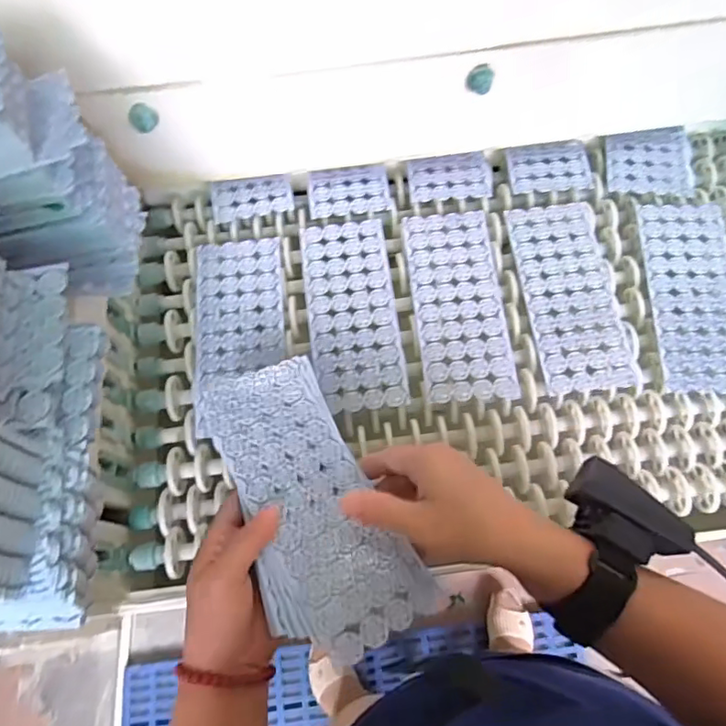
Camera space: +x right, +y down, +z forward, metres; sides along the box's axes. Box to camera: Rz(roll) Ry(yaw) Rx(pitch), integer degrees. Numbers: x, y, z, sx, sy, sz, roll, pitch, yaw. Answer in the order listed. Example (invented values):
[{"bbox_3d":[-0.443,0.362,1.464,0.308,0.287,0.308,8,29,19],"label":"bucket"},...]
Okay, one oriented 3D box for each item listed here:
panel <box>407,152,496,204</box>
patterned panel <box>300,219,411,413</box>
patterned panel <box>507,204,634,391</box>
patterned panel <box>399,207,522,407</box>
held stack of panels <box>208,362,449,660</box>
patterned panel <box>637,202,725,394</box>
[{"bbox_3d":[0.093,-0.199,0.600,0.087,0.009,0.056,-3,69,-1],"label":"panel"},{"bbox_3d":[-0.011,-0.051,0.540,0.084,0.005,0.200,-6,69,-3],"label":"patterned panel"},{"bbox_3d":[0.200,-0.069,0.542,0.085,0.007,0.197,-5,69,-2],"label":"patterned panel"},{"bbox_3d":[0.092,-0.060,0.541,0.085,0.005,0.200,-5,69,-2],"label":"patterned panel"},{"bbox_3d":[-0.043,0.093,0.407,0.098,0.017,0.225,-26,61,-10],"label":"held stack of panels"},{"bbox_3d":[0.324,-0.069,0.545,0.089,0.010,0.204,2,69,1],"label":"patterned panel"}]

